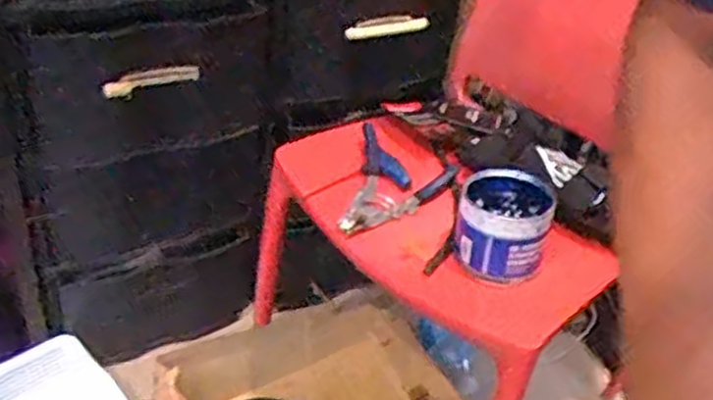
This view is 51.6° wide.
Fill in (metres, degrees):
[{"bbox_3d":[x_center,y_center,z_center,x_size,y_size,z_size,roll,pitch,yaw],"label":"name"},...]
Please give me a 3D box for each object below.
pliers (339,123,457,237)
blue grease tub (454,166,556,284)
[{"bbox_3d":[0.057,-0.018,0.924,0.124,0.030,0.193,11,37,4],"label":"pliers"},{"bbox_3d":[0.163,0.025,0.831,0.100,0.078,0.107,15,37,9],"label":"blue grease tub"}]

